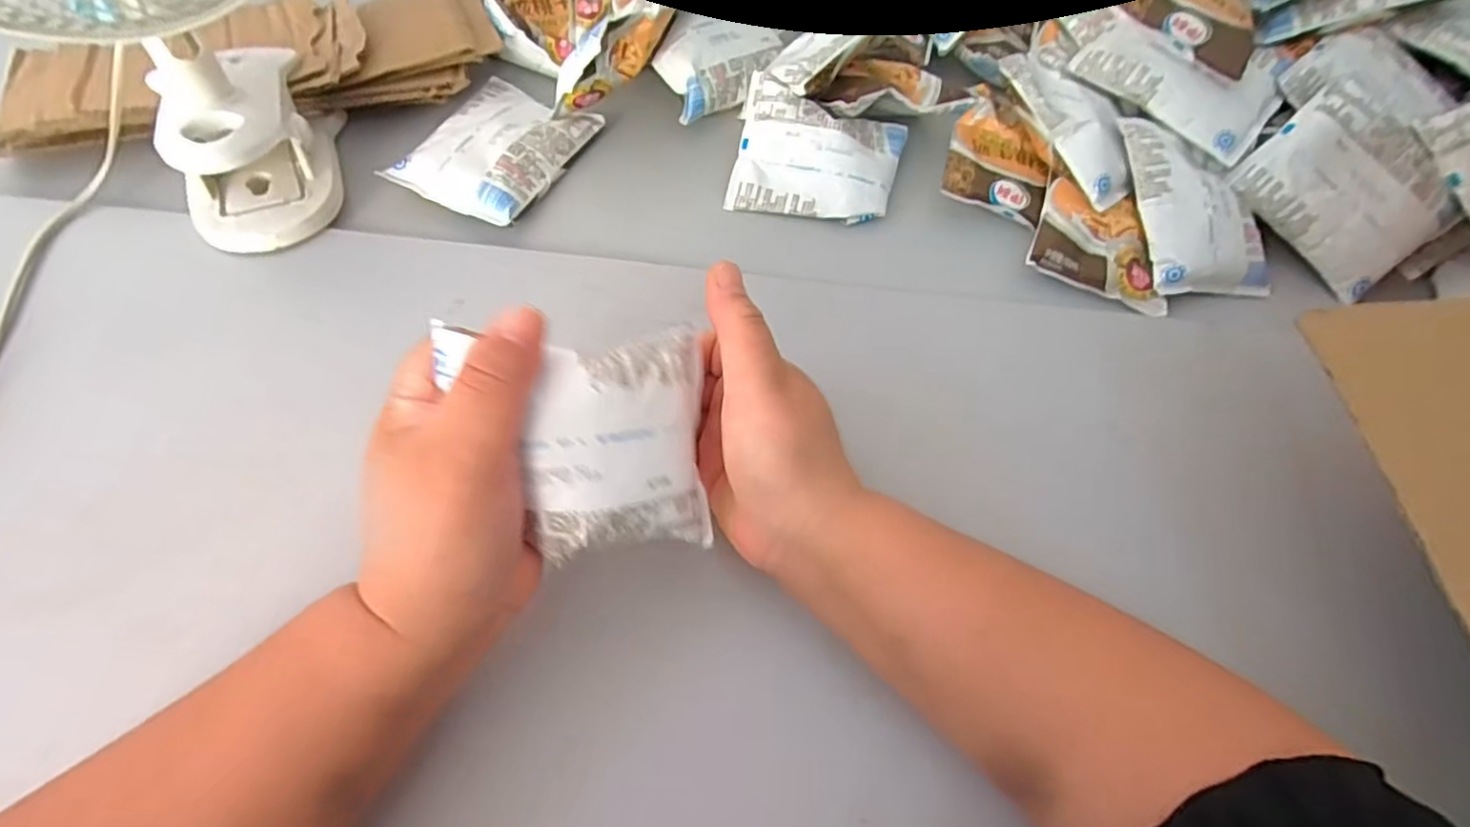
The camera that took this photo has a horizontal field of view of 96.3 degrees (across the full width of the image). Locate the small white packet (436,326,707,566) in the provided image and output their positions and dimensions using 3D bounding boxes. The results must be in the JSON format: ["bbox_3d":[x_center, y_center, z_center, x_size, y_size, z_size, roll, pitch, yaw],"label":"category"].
[{"bbox_3d":[-0.057,0.012,0.264,0.105,0.026,0.091,-4,94,-36],"label":"small white packet"}]

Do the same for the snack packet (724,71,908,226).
[{"bbox_3d":[0.059,-0.180,0.470,0.112,0.041,0.092,12,96,7],"label":"snack packet"}]

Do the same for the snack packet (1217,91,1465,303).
[{"bbox_3d":[0.413,-0.149,0.441,0.121,0.017,0.089,45,104,-1],"label":"snack packet"}]

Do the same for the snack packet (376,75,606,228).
[{"bbox_3d":[-0.164,-0.184,0.458,0.093,0.029,0.126,24,61,8],"label":"snack packet"}]

